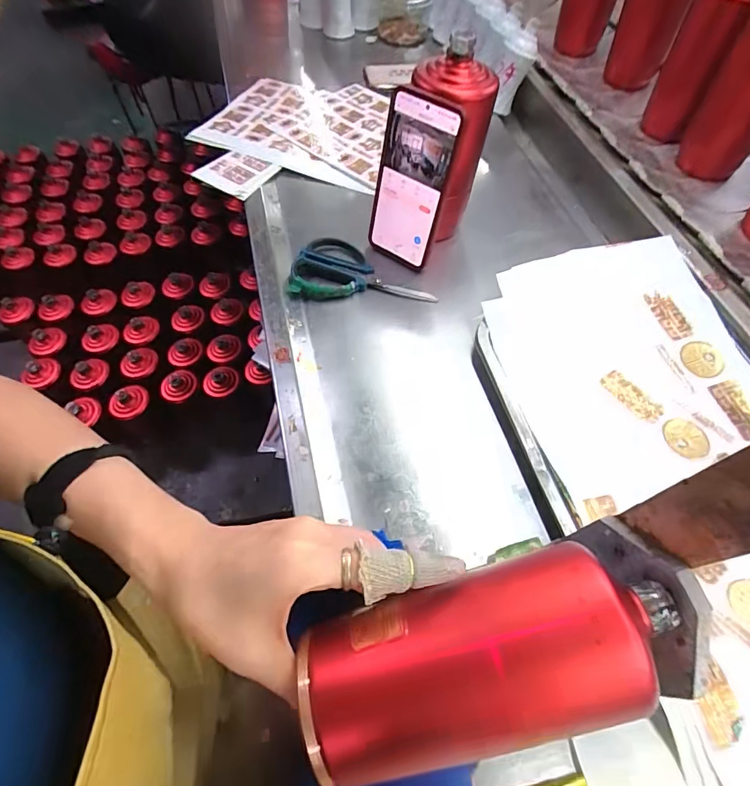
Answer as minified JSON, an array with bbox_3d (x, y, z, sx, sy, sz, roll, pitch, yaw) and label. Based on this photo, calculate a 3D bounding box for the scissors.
[{"bbox_3d":[-0.012,-0.142,0.499,0.159,0.014,0.089,6,59,3],"label":"scissors"}]

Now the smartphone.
[{"bbox_3d":[0.035,-0.219,0.468,0.078,0.165,0.012,30,45,17],"label":"smartphone"}]

